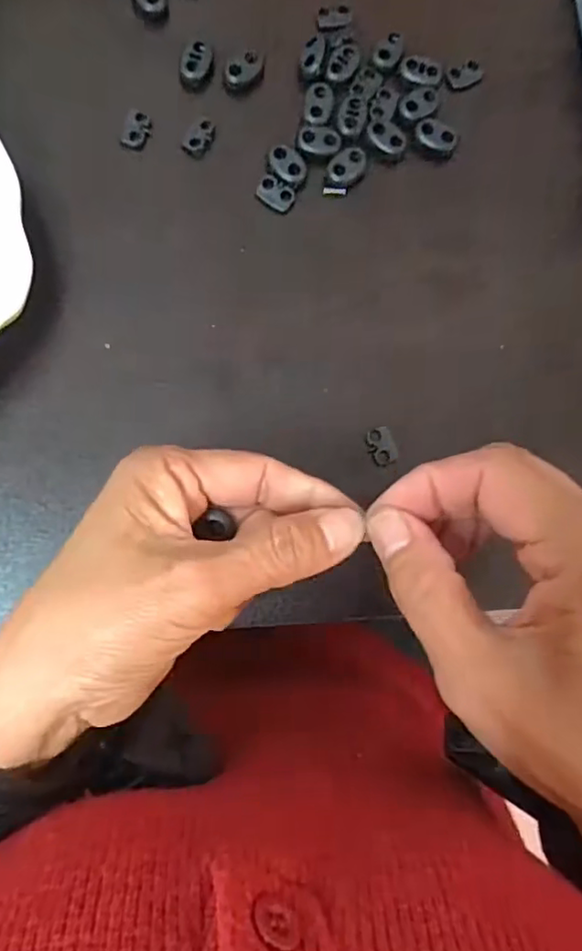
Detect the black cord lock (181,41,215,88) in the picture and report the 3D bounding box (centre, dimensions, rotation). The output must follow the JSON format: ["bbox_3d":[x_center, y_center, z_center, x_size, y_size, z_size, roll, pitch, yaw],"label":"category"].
[{"bbox_3d":[-0.044,-0.194,0.294,0.013,0.008,0.020,17,79,-3],"label":"black cord lock"}]

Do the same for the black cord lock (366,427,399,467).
[{"bbox_3d":[0.042,-0.013,0.284,0.012,0.004,0.017,-22,84,-9],"label":"black cord lock"}]

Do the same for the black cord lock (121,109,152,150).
[{"bbox_3d":[-0.072,-0.162,0.291,0.011,0.004,0.018,16,79,-3],"label":"black cord lock"}]

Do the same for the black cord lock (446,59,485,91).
[{"bbox_3d":[0.085,-0.196,0.305,0.017,0.004,0.011,-27,84,-10],"label":"black cord lock"}]

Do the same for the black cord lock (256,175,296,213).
[{"bbox_3d":[-0.007,-0.132,0.292,0.018,0.004,0.011,33,79,0],"label":"black cord lock"}]

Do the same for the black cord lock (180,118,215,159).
[{"bbox_3d":[-0.043,-0.161,0.294,0.012,0.005,0.020,31,79,0],"label":"black cord lock"}]

